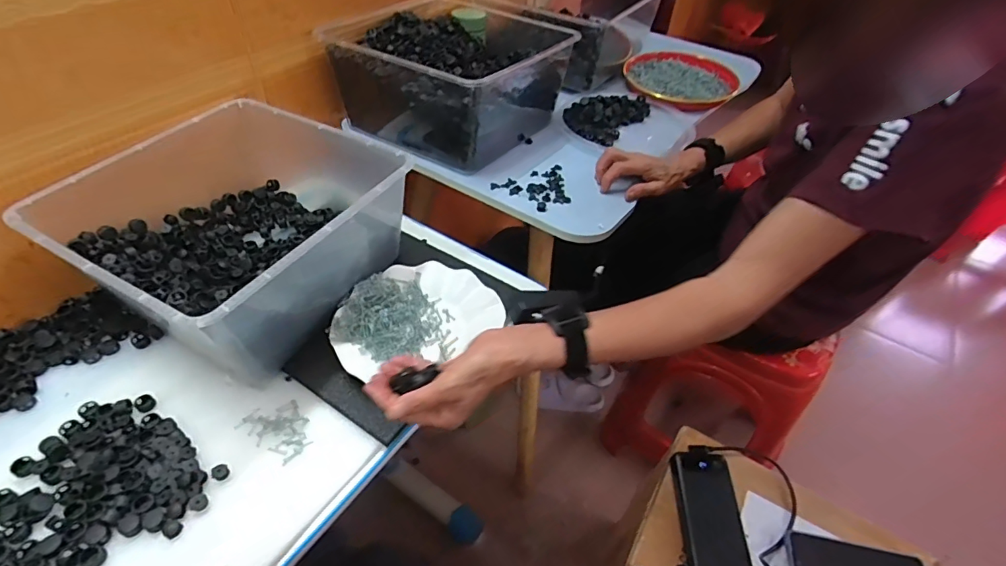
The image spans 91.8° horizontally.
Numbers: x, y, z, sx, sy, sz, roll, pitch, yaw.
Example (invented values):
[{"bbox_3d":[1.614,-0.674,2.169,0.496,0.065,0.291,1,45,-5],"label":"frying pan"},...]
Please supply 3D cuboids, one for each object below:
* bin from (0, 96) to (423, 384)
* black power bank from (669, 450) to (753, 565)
[{"bbox_3d":[-0.310,-0.073,0.587,0.331,0.146,0.316,25,50,19],"label":"bin"},{"bbox_3d":[0.263,0.292,0.622,0.071,0.027,0.159,4,46,0],"label":"black power bank"}]

